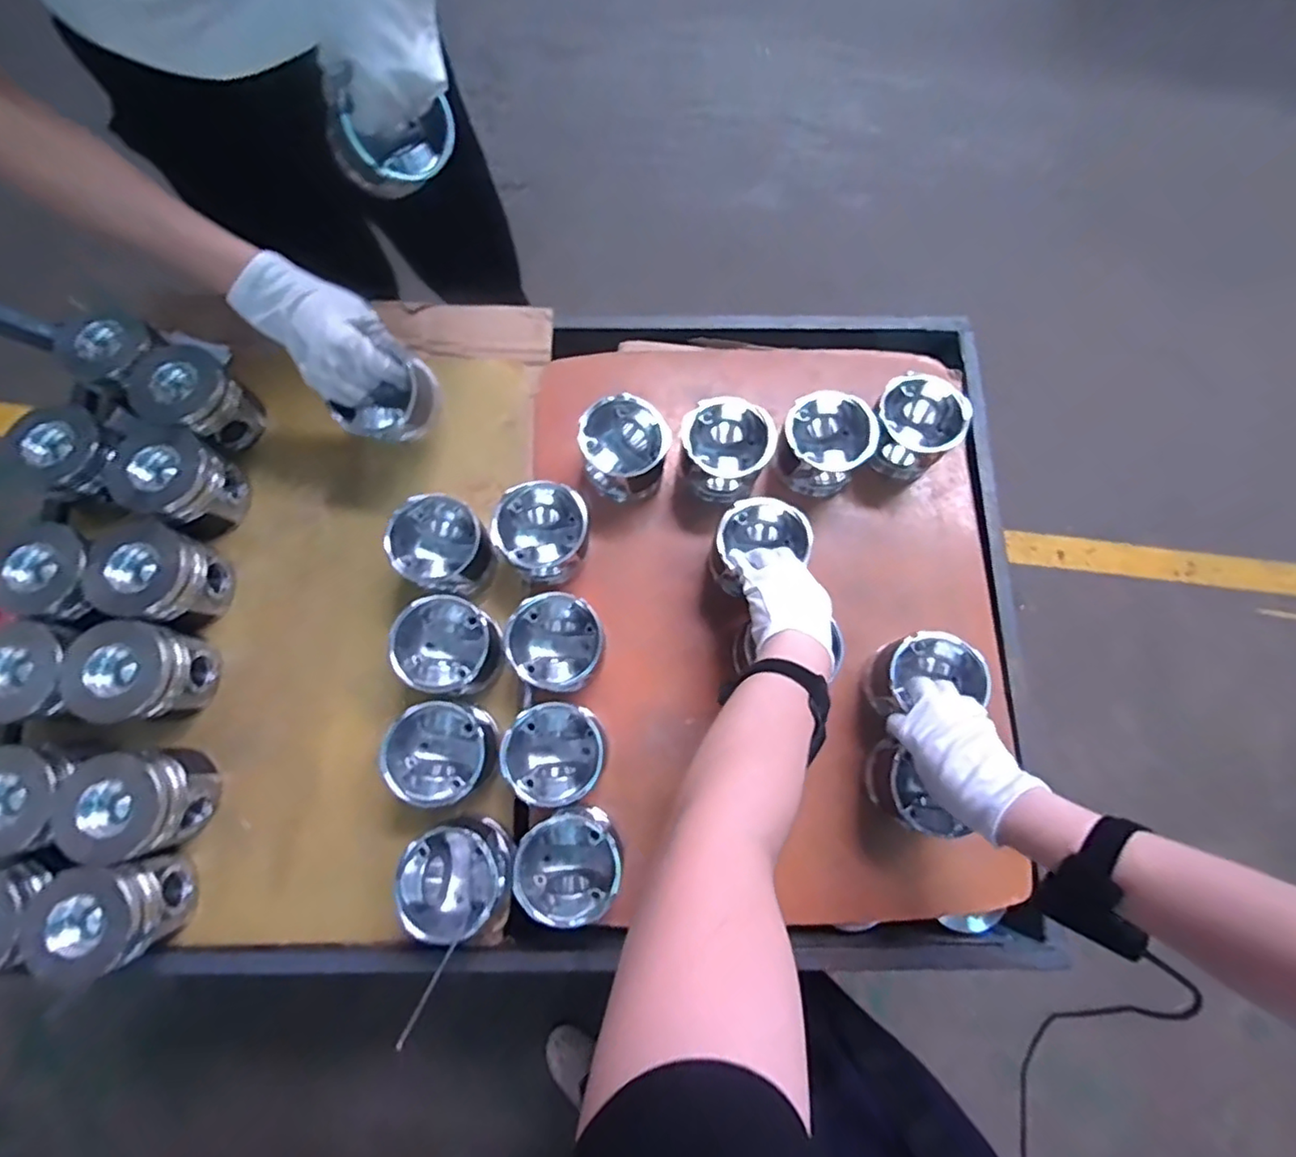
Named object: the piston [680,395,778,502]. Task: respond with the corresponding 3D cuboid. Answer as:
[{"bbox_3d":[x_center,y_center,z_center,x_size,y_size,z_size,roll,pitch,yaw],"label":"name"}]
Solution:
[{"bbox_3d":[0.086,-0.144,0.698,0.095,0.085,0.093,0,77,-1],"label":"piston"}]

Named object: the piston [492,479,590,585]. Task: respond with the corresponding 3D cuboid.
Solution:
[{"bbox_3d":[-0.111,-0.045,0.678,0.094,0.091,0.093,0,77,-1],"label":"piston"}]

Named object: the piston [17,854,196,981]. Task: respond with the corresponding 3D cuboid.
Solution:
[{"bbox_3d":[-0.508,0.315,0.582,0.104,0.086,0.087,-10,77,-3],"label":"piston"}]

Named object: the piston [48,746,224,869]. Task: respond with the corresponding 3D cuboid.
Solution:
[{"bbox_3d":[-0.496,0.218,0.604,0.098,0.083,0.097,-10,77,-3],"label":"piston"}]

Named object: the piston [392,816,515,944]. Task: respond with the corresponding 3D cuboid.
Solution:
[{"bbox_3d":[-0.180,0.280,0.585,0.093,0.078,0.091,0,77,-1],"label":"piston"}]

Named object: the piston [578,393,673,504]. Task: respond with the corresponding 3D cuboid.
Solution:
[{"bbox_3d":[-0.028,-0.142,0.699,0.093,0.091,0.098,0,77,-1],"label":"piston"}]

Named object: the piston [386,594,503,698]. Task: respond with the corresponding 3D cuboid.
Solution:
[{"bbox_3d":[-0.202,0.070,0.633,0.095,0.074,0.094,0,77,-1],"label":"piston"}]

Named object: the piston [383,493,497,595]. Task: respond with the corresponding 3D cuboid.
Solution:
[{"bbox_3d":[-0.217,-0.030,0.672,0.090,0.110,0.091,0,77,-1],"label":"piston"}]

